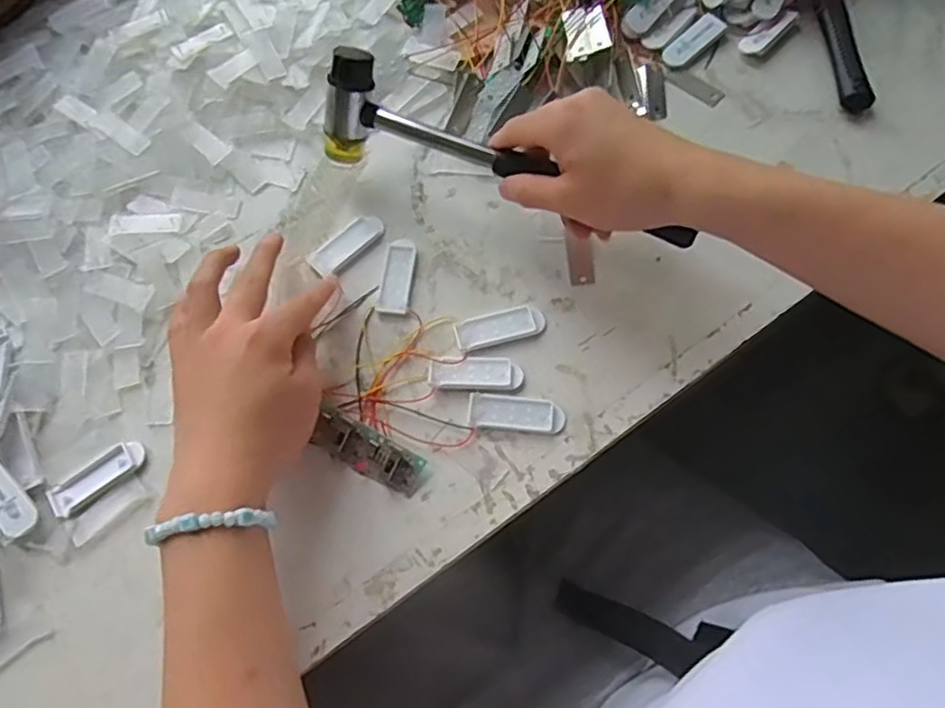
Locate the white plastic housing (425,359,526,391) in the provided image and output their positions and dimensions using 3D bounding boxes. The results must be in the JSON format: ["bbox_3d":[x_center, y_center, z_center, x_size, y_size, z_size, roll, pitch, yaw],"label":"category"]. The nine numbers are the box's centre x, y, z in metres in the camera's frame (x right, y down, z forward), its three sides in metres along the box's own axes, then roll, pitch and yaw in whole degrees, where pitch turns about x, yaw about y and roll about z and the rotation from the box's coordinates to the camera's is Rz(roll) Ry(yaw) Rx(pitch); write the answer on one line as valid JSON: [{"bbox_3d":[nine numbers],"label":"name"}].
[{"bbox_3d":[0.002,0.013,0.415,0.058,0.006,0.021,-1,69,0],"label":"white plastic housing"}]

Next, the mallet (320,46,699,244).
[{"bbox_3d":[0.026,-0.132,0.426,0.247,0.071,0.029,16,37,7],"label":"mallet"}]

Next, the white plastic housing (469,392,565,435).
[{"bbox_3d":[0.027,0.037,0.405,0.057,0.004,0.021,8,69,3],"label":"white plastic housing"}]

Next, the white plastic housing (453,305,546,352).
[{"bbox_3d":[0.017,-0.017,0.428,0.057,0.005,0.023,-13,70,-5],"label":"white plastic housing"}]

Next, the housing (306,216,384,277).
[{"bbox_3d":[-0.086,-0.076,0.458,0.025,0.004,0.056,43,75,14],"label":"housing"}]

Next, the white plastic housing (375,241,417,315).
[{"bbox_3d":[-0.050,-0.053,0.447,0.020,0.004,0.056,7,69,3],"label":"white plastic housing"}]

